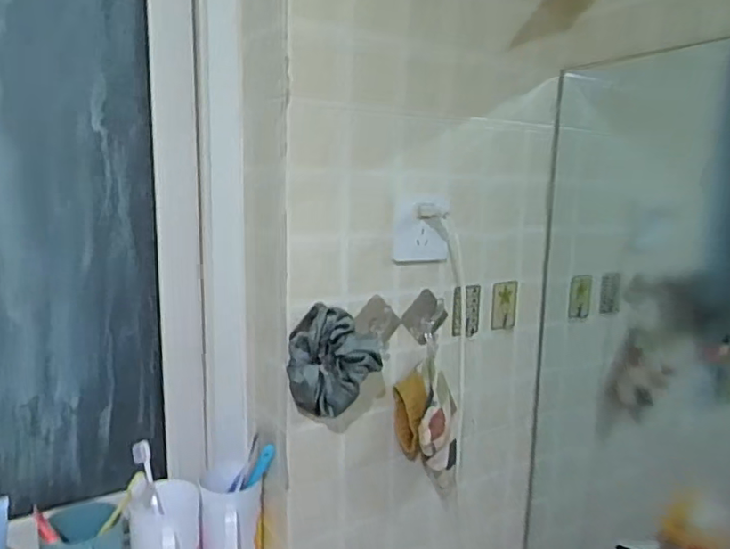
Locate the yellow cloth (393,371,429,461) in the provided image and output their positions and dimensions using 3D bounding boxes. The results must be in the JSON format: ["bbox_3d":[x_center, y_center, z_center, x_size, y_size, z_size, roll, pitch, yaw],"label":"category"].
[{"bbox_3d":[0.060,0.186,0.737,0.037,0.111,0.026,7,10,31],"label":"yellow cloth"}]

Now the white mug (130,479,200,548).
[{"bbox_3d":[-0.235,0.323,0.672,0.074,0.107,0.104,-1,9,-17],"label":"white mug"}]

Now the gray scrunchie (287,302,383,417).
[{"bbox_3d":[-0.035,0.100,0.641,0.098,0.116,0.062,0,9,-12],"label":"gray scrunchie"}]

